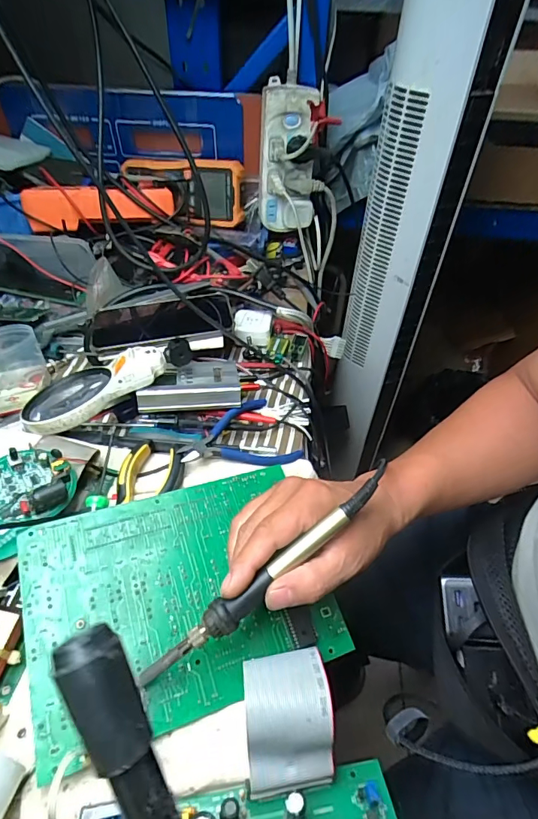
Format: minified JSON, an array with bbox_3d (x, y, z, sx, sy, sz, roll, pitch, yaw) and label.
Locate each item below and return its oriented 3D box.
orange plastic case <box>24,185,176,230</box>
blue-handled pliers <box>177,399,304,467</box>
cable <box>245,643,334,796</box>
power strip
[{"bbox_3d":[-0.216,-0.257,0.568,0.180,0.048,0.029,-3,47,-6],"label":"orange plastic case"},{"bbox_3d":[-0.031,0.031,0.443,0.113,0.024,0.080,-25,53,-24],"label":"blue-handled pliers"},{"bbox_3d":[0.011,0.192,0.281,0.050,0.047,0.069,-3,47,-6],"label":"cable"},{"bbox_3d":[0.029,-0.354,0.647,0.082,0.178,0.045,0,47,-3],"label":"power strip"}]

